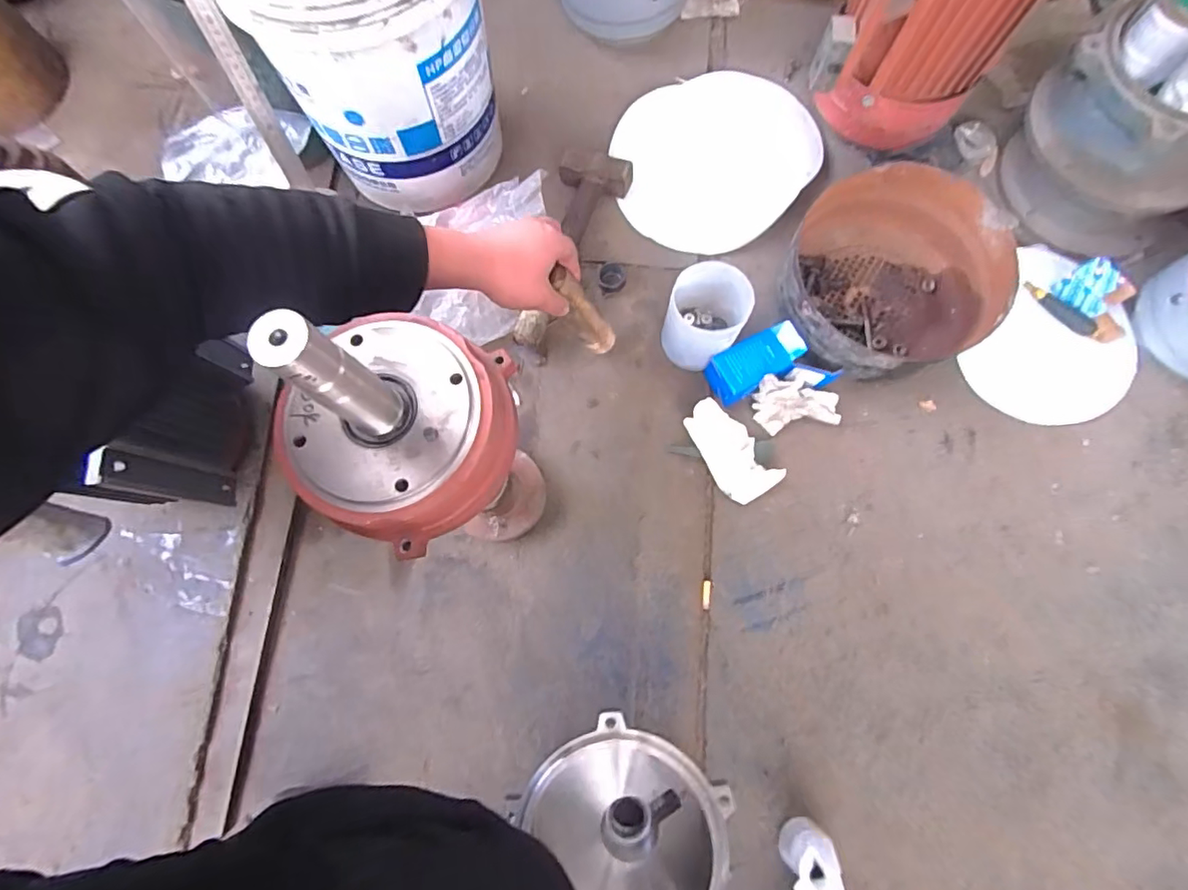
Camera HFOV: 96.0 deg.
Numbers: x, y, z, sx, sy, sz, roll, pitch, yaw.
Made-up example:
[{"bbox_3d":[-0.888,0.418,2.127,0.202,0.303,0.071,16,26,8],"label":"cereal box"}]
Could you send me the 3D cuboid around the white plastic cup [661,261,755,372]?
[{"bbox_3d":[0.138,-0.160,0.680,0.087,0.098,0.098,17,77,5],"label":"white plastic cup"}]

